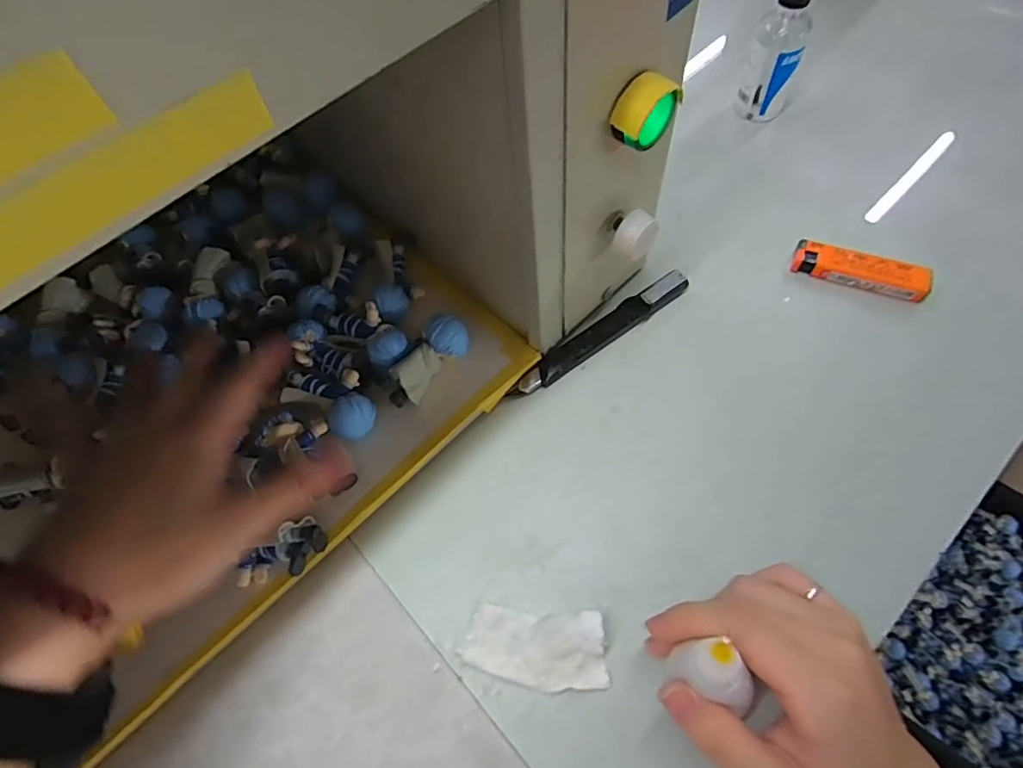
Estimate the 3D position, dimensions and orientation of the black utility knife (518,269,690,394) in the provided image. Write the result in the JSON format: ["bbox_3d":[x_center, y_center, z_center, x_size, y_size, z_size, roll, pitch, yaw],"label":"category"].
[{"bbox_3d":[0.061,-0.035,0.346,0.131,0.010,0.018,-34,72,-14],"label":"black utility knife"}]

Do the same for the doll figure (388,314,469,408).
[{"bbox_3d":[-0.050,-0.012,0.322,0.026,0.026,0.059,26,68,16],"label":"doll figure"}]

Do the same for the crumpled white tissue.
[{"bbox_3d":[0.012,0.131,0.264,0.069,0.022,0.035,1,63,4],"label":"crumpled white tissue"}]

